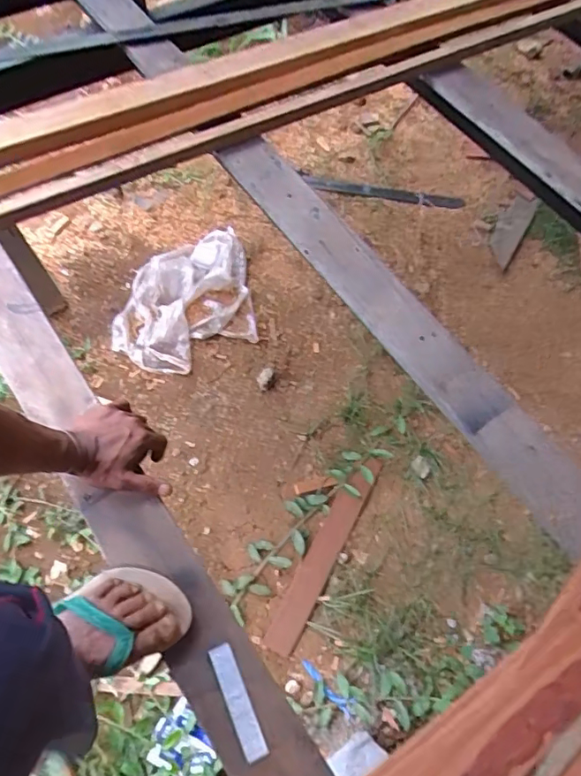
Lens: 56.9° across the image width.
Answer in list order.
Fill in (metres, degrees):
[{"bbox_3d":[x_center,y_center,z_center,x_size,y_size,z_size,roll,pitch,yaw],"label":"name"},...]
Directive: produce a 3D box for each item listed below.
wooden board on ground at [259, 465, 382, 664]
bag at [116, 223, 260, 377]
[{"bbox_3d":[0.087,0.468,1.488,0.086,0.025,0.525,27,67,11],"label":"wooden board on ground"},{"bbox_3d":[-0.356,-0.300,1.781,0.439,0.075,0.524,-7,65,-5],"label":"bag"}]

